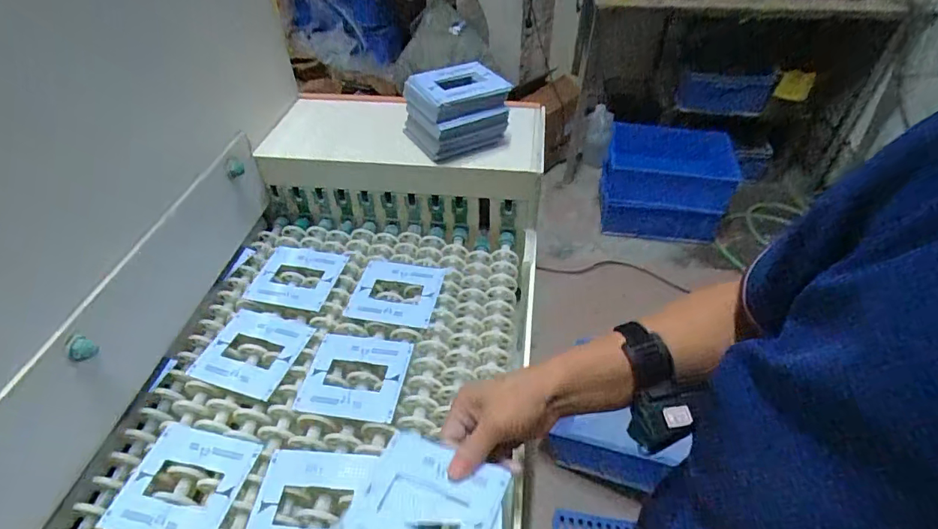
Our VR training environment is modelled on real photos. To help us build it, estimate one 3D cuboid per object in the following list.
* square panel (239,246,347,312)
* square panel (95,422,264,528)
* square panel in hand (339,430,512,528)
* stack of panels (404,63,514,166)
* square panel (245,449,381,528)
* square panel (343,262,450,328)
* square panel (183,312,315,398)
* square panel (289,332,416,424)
[{"bbox_3d":[-0.236,0.015,0.653,0.117,0.009,0.106,6,44,6],"label":"square panel"},{"bbox_3d":[-0.268,0.206,0.453,0.108,0.008,0.102,9,44,9],"label":"square panel"},{"bbox_3d":[-0.038,0.189,0.374,0.112,0.008,0.105,12,42,22],"label":"square panel in hand"},{"bbox_3d":[-0.017,-0.227,0.701,0.131,0.081,0.120,-20,47,-21],"label":"stack of panels"},{"bbox_3d":[-0.144,0.218,0.434,0.102,0.006,0.100,1,44,4],"label":"square panel"},{"bbox_3d":[-0.094,0.035,0.634,0.106,0.009,0.109,8,44,8],"label":"square panel"},{"bbox_3d":[-0.253,0.098,0.564,0.114,0.005,0.104,12,45,11],"label":"square panel"},{"bbox_3d":[-0.126,0.122,0.537,0.109,0.009,0.105,7,44,6],"label":"square panel"}]

